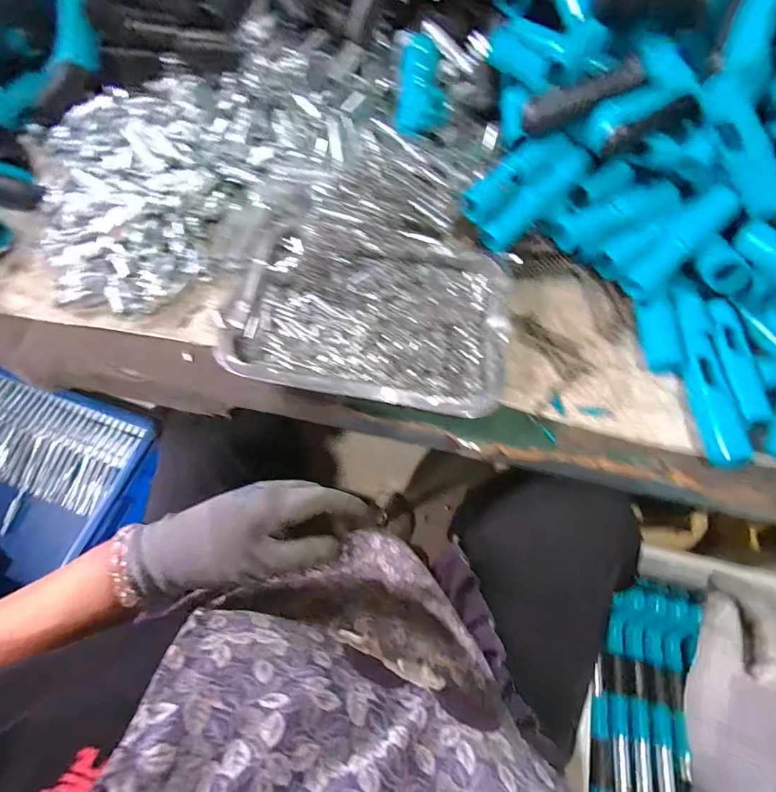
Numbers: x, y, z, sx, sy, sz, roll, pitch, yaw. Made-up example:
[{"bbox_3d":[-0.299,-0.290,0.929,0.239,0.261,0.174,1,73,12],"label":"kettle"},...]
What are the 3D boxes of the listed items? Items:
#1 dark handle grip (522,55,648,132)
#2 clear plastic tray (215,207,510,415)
[{"bbox_3d":[0.172,-0.266,0.365,0.098,0.024,0.020,-19,67,15],"label":"dark handle grip"},{"bbox_3d":[-0.017,-0.078,0.390,0.254,0.023,0.175,13,67,3],"label":"clear plastic tray"}]

